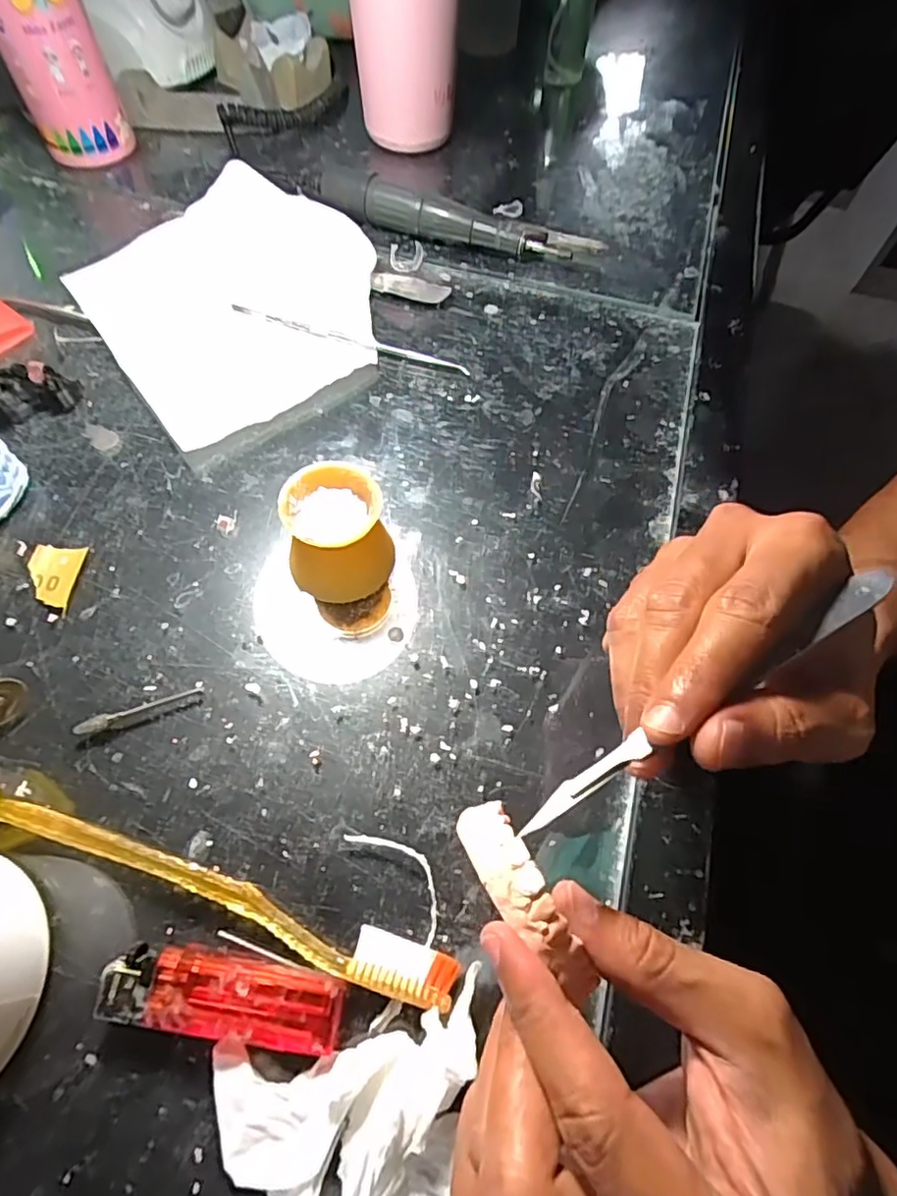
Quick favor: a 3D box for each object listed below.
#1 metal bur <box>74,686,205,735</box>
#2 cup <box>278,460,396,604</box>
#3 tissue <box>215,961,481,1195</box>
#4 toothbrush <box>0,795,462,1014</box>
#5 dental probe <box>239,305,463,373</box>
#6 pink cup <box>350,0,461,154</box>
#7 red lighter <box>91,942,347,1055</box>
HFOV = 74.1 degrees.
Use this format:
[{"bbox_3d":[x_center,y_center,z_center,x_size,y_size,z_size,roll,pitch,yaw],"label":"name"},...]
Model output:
[{"bbox_3d":[-0.134,0.047,0.257,0.051,0.006,0.006,-23,65,-14],"label":"metal bur"},{"bbox_3d":[-0.052,-0.029,0.277,0.046,0.045,0.045,1,62,-2],"label":"cup"},{"bbox_3d":[-0.028,0.172,0.188,0.087,0.019,0.067,-11,63,-8],"label":"tissue"},{"bbox_3d":[-0.084,0.111,0.219,0.179,0.016,0.017,17,63,6],"label":"toothbrush"},{"bbox_3d":[-0.062,-0.162,0.369,0.153,0.006,0.008,16,63,6],"label":"dental probe"},{"bbox_3d":[-0.031,-0.423,0.427,0.079,0.152,0.083,-2,62,-3],"label":"pink cup"},{"bbox_3d":[-0.077,0.137,0.206,0.081,0.013,0.023,9,62,2],"label":"red lighter"}]

